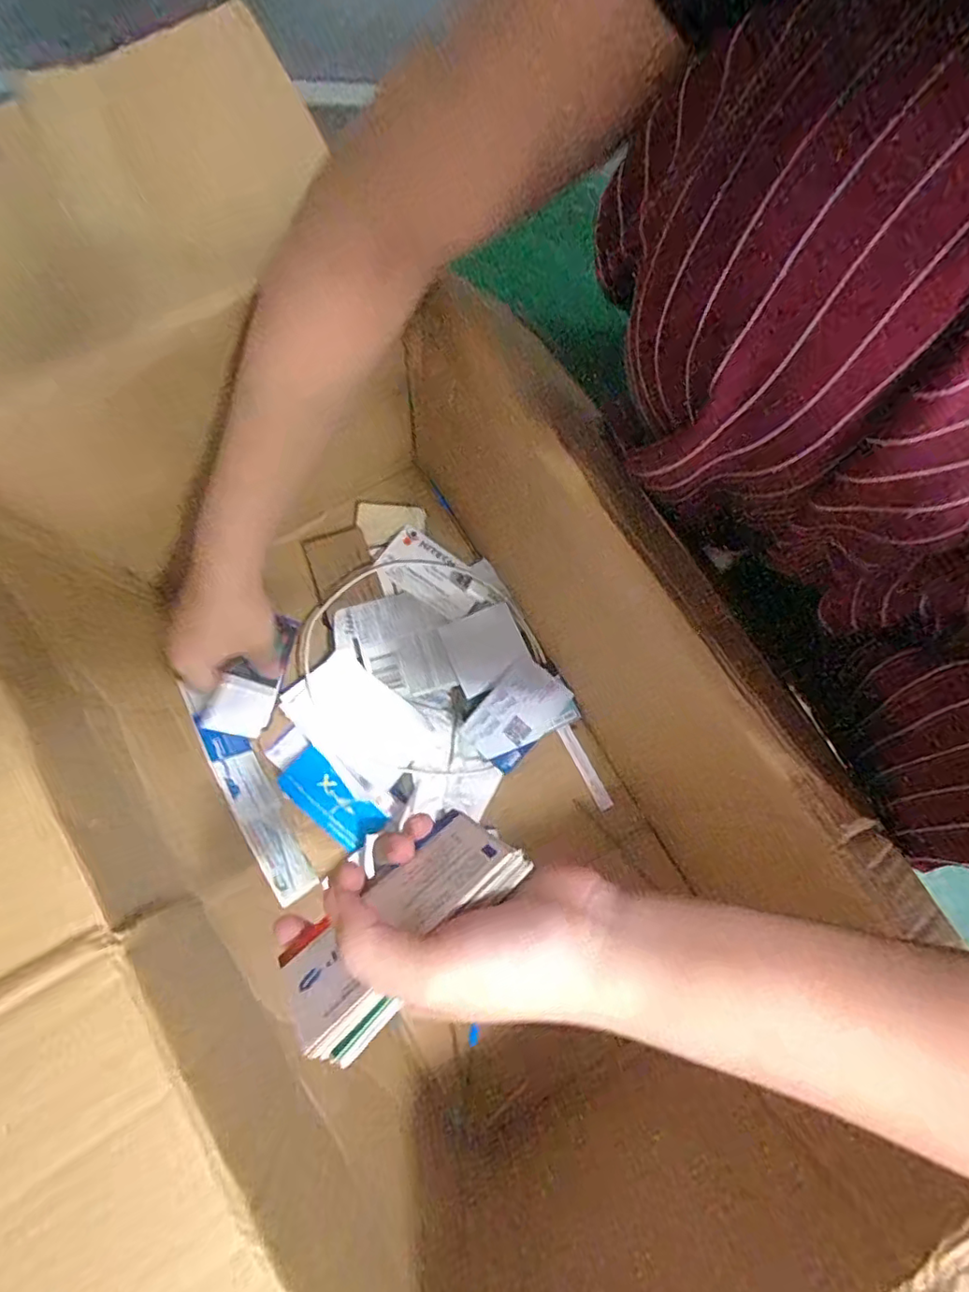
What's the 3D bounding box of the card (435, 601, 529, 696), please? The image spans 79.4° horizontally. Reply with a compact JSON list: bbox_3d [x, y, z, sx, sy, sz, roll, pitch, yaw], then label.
[{"bbox_3d":[0.001,0.001,0.489,0.064,0.004,0.062,-23,83,-12],"label":"card"}]

